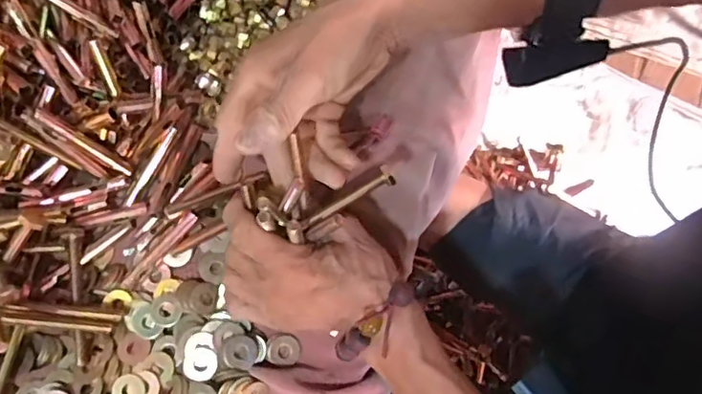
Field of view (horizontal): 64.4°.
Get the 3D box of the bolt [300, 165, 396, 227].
[{"bbox_3d":[-0.003,0.002,0.393,0.072,0.007,0.015,-30,77,-1],"label":"bolt"}]

